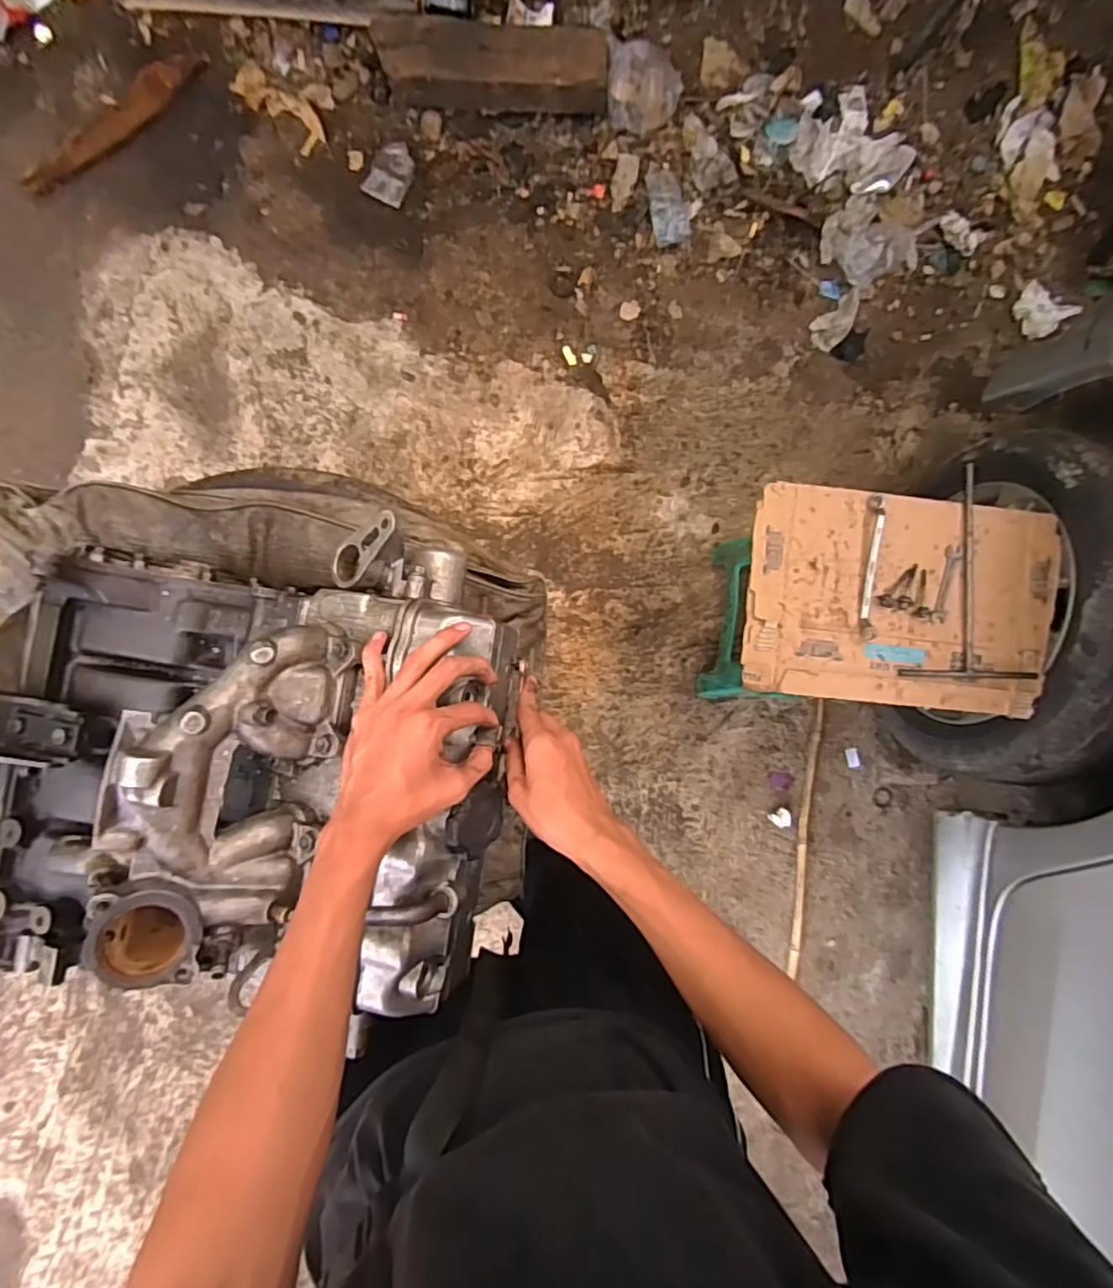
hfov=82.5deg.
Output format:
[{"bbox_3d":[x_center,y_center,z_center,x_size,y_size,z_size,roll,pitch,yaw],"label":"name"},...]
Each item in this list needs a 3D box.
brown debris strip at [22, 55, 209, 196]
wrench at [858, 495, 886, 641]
[{"bbox_3d":[-0.831,-0.984,1.198,0.061,0.044,0.398,44,84,0],"label":"brown debris strip"},{"bbox_3d":[0.436,-0.105,0.873,0.021,0.019,0.198,5,85,-4],"label":"wrench"}]

